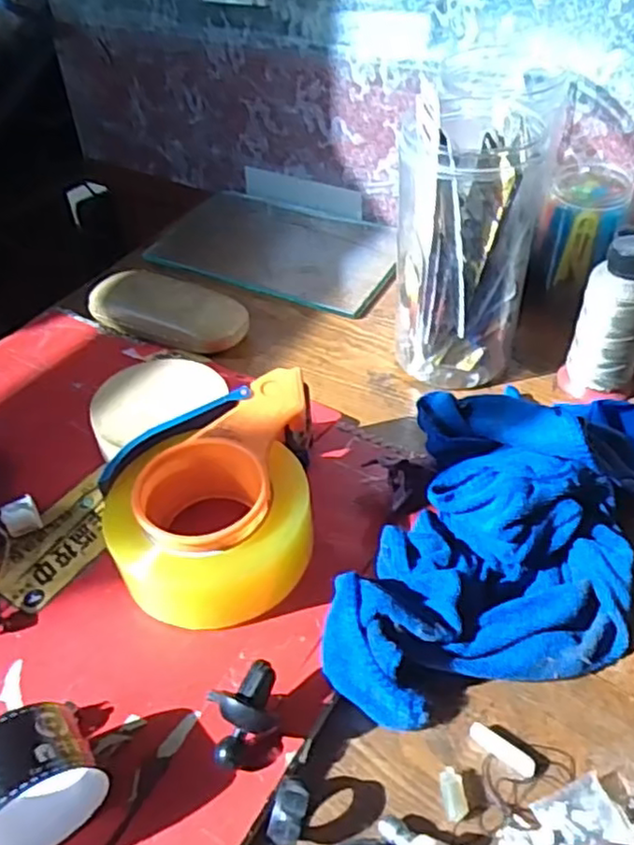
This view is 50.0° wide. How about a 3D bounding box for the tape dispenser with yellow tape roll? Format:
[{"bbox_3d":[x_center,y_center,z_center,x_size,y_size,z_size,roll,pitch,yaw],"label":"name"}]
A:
[{"bbox_3d":[-0.064,0.043,0.428,0.118,0.065,0.159,-1,43,1],"label":"tape dispenser with yellow tape roll"}]

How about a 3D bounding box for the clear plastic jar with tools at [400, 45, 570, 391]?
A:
[{"bbox_3d":[0.116,-0.134,0.518,0.092,0.196,0.110,14,46,17],"label":"clear plastic jar with tools"}]

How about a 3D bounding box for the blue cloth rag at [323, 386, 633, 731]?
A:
[{"bbox_3d":[0.126,0.051,0.413,0.151,0.068,0.288,18,47,21],"label":"blue cloth rag"}]

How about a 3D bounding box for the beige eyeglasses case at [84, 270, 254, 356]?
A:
[{"bbox_3d":[-0.134,-0.100,0.611,0.139,0.037,0.062,20,47,22],"label":"beige eyeglasses case"}]

